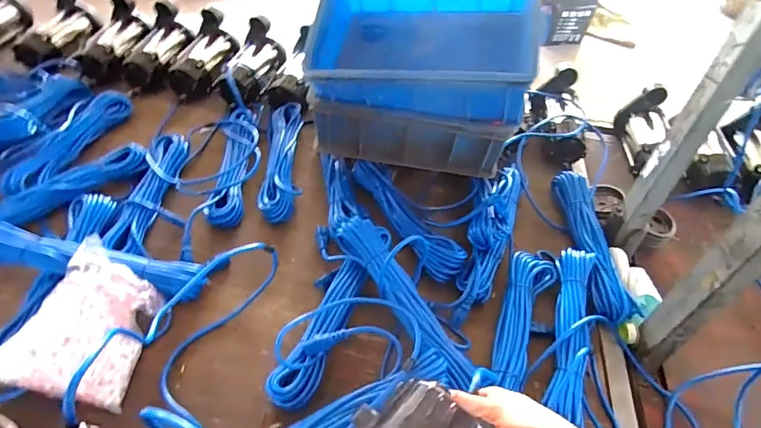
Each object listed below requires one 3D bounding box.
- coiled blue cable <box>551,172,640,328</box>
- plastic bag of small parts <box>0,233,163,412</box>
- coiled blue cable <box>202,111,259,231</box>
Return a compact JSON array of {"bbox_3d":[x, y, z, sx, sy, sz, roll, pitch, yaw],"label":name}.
[{"bbox_3d":[0.422,0.049,0.883,0.078,0.045,0.361,5,47,-2],"label":"coiled blue cable"},{"bbox_3d":[-0.429,0.157,0.652,0.169,0.080,0.211,9,47,2],"label":"plastic bag of small parts"},{"bbox_3d":[-0.309,-0.117,0.957,0.095,0.037,0.354,-2,47,-8],"label":"coiled blue cable"}]

